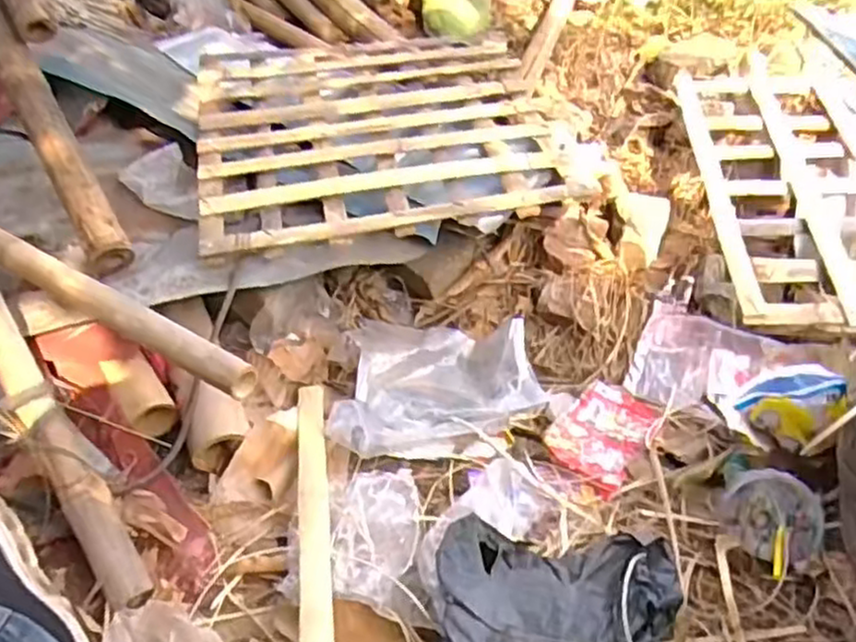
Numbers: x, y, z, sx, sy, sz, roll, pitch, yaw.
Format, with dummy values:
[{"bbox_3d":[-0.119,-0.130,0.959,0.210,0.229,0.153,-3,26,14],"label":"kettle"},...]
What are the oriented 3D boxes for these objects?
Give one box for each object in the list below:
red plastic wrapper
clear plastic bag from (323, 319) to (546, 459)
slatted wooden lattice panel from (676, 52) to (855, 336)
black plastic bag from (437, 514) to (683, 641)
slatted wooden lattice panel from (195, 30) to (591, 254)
[{"bbox_3d":[0.204,0.134,0.867,0.104,0.037,0.175,21,46,26],"label":"red plastic wrapper"},{"bbox_3d":[0.013,0.076,0.925,0.248,0.049,0.234,-1,40,2],"label":"clear plastic bag"},{"bbox_3d":[0.653,-0.208,1.028,0.531,0.032,0.612,3,40,6],"label":"slatted wooden lattice panel"},{"bbox_3d":[0.111,0.271,0.616,0.213,0.043,0.217,2,40,6],"label":"black plastic bag"},{"bbox_3d":[-0.085,-0.304,1.138,0.517,0.041,0.559,-8,43,-4],"label":"slatted wooden lattice panel"}]

